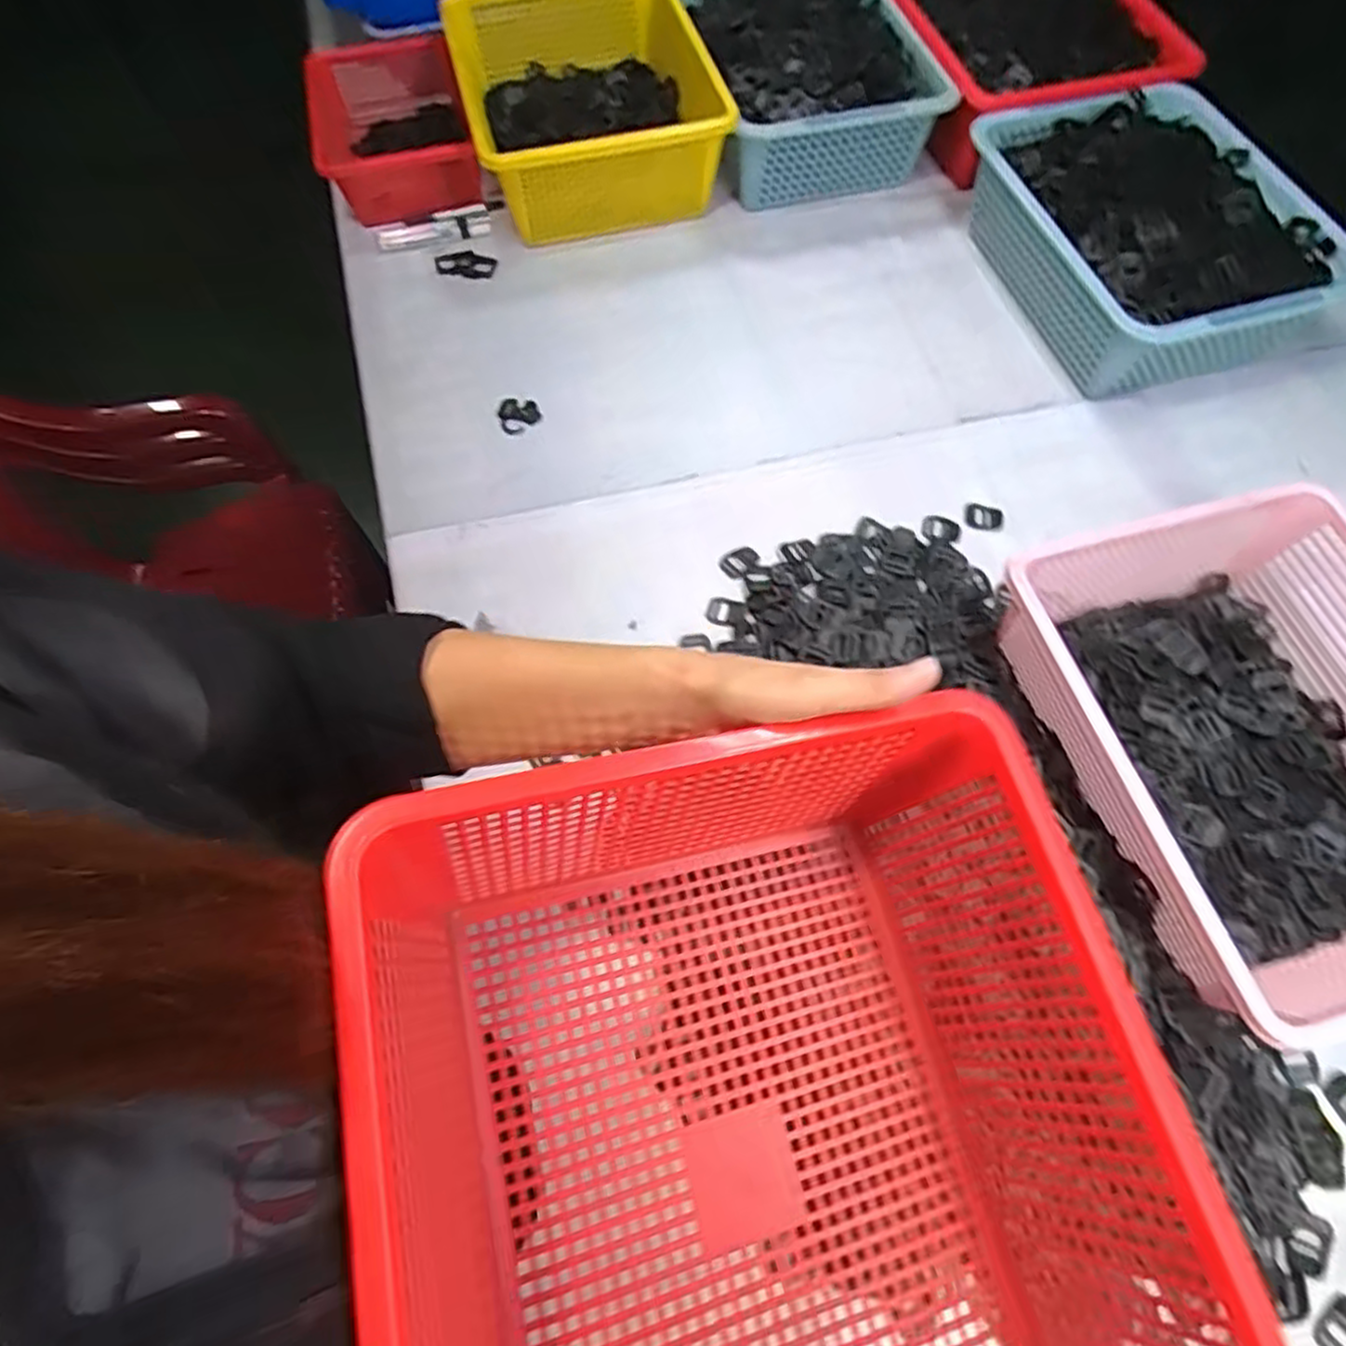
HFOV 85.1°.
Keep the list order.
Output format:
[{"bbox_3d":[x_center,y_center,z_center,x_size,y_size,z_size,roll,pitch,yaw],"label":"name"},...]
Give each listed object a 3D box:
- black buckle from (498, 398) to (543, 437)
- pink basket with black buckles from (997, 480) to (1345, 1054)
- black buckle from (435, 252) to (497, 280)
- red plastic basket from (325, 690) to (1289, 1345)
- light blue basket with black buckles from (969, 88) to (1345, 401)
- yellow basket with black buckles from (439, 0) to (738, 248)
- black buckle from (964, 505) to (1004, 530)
[{"bbox_3d":[-0.176,-0.296,0.838,0.046,0.006,0.048,-21,67,-9],"label":"black buckle"},{"bbox_3d":[0.485,0.058,0.605,0.316,0.133,0.378,-16,65,-7],"label":"pink basket with black buckles"},{"bbox_3d":[-0.275,-0.534,0.961,0.081,0.011,0.043,11,65,5],"label":"black buckle"},{"bbox_3d":[0.056,0.221,0.298,0.298,0.180,0.365,-13,66,-6],"label":"red plastic basket"},{"bbox_3d":[0.576,-0.531,0.890,0.307,0.127,0.414,-13,64,-6],"label":"light blue basket with black buckles"},{"bbox_3d":[-0.116,-0.802,1.004,0.330,0.117,0.423,-14,66,-6],"label":"yellow basket with black buckles"},{"bbox_3d":[0.332,-0.166,0.778,0.042,0.006,0.026,7,65,3],"label":"black buckle"}]

